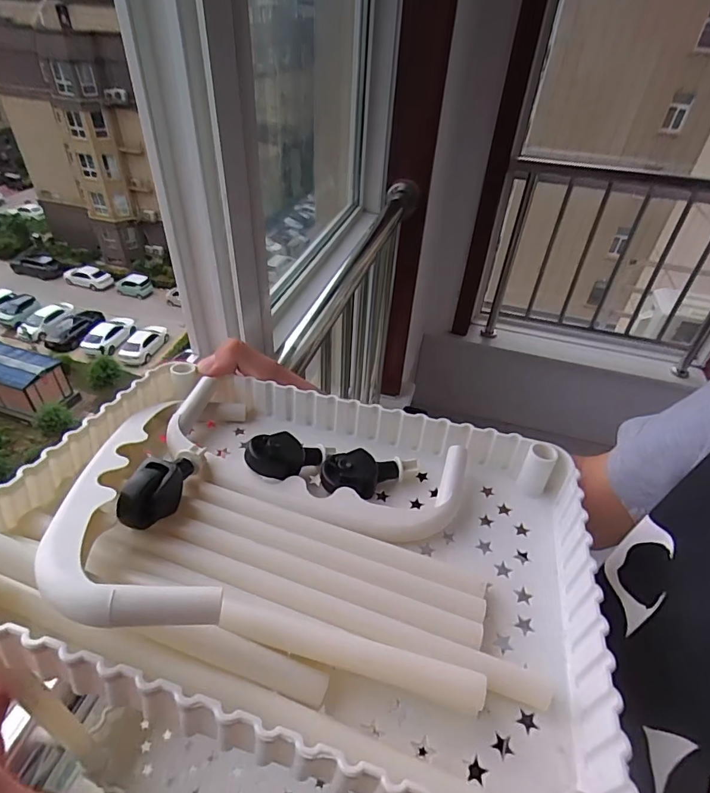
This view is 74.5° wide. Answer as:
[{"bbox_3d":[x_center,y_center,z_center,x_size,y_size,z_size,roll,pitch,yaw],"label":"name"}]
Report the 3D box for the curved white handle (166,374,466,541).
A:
[{"bbox_3d":[-0.028,0.039,0.285,0.184,0.024,0.074,12,45,12],"label":"curved white handle"}]

